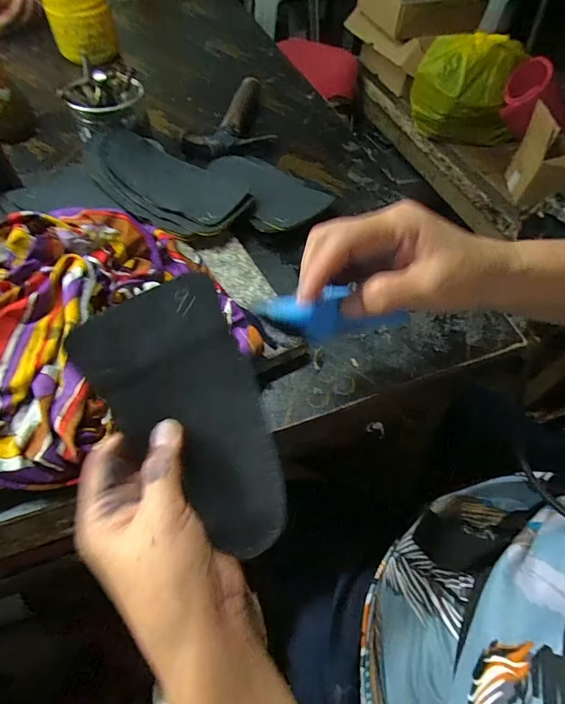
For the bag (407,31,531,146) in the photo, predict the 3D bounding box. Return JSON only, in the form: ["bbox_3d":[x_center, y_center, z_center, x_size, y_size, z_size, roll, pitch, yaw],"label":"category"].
[{"bbox_3d":[0.442,-0.609,0.928,0.235,0.201,0.133,-1,57,-3],"label":"bag"}]

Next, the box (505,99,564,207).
[{"bbox_3d":[0.584,-0.401,0.823,0.163,0.159,0.116,4,56,0],"label":"box"}]

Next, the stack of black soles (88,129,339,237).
[{"bbox_3d":[-0.072,-0.178,0.422,0.237,0.027,0.144,-7,58,-18],"label":"stack of black soles"}]

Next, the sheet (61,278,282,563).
[{"bbox_3d":[-0.054,0.043,0.236,0.085,0.019,0.161,-23,95,-6],"label":"sheet"}]

